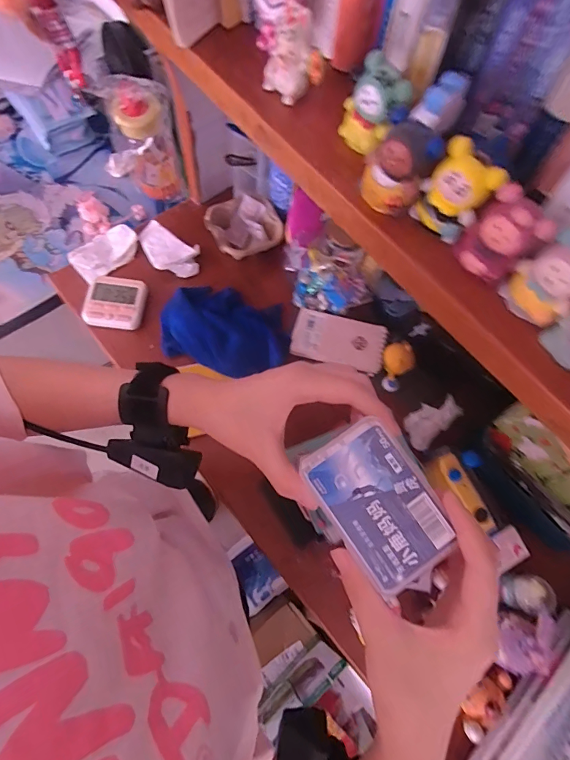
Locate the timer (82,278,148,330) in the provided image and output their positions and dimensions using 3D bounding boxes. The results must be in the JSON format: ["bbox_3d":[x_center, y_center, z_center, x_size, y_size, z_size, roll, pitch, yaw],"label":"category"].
[{"bbox_3d":[-0.251,-0.114,0.597,0.082,0.016,0.072,8,70,-4],"label":"timer"}]

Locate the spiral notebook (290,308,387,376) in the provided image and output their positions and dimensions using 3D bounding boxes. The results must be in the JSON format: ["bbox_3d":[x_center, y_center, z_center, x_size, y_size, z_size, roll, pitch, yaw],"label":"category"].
[{"bbox_3d":[0.079,-0.058,0.602,0.134,0.019,0.074,14,69,2],"label":"spiral notebook"}]

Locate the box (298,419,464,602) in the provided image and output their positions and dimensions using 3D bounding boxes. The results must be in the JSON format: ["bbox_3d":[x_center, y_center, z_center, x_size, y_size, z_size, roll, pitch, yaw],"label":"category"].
[{"bbox_3d":[0.056,0.071,0.236,0.060,0.017,0.088,-33,74,-14],"label":"box"}]

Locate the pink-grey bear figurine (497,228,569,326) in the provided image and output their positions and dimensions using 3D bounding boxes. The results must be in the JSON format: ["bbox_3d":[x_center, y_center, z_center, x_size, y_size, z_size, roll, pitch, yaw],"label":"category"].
[{"bbox_3d":[0.155,-0.056,0.236,0.024,0.049,0.037,-25,75,-14],"label":"pink-grey bear figurine"}]

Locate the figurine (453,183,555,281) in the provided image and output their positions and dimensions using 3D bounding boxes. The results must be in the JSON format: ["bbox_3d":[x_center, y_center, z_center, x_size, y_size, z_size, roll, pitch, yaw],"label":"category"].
[{"bbox_3d":[0.127,-0.084,0.238,0.025,0.041,0.038,-34,78,-17],"label":"figurine"}]

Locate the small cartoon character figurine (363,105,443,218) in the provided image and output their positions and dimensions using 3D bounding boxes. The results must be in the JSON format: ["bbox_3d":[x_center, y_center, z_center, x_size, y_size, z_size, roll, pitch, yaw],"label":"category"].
[{"bbox_3d":[0.070,-0.132,0.251,0.038,0.048,0.024,41,71,8],"label":"small cartoon character figurine"}]

